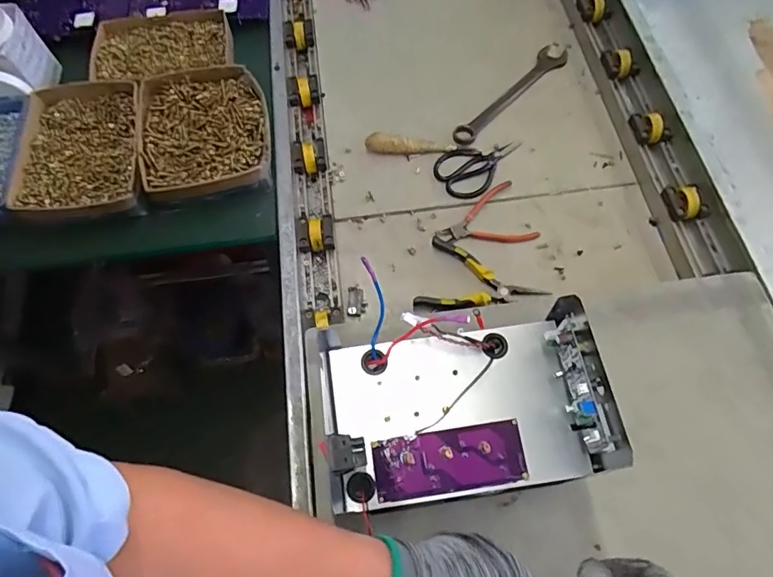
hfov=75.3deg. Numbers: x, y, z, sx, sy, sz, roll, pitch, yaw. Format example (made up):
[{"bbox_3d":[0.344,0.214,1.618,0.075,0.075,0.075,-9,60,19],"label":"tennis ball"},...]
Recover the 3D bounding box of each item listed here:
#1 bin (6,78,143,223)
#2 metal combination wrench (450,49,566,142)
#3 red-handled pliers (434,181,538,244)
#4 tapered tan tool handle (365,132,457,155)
[{"bbox_3d":[-0.438,-0.188,0.716,0.172,0.062,0.226,-10,65,-3],"label":"bin"},{"bbox_3d":[0.223,-0.351,0.901,0.049,0.007,0.302,41,72,18],"label":"metal combination wrench"},{"bbox_3d":[0.150,-0.100,0.778,0.146,0.009,0.103,-22,67,-9],"label":"red-handled pliers"},{"bbox_3d":[0.042,-0.240,0.839,0.148,0.031,0.025,-3,65,0],"label":"tapered tan tool handle"}]

